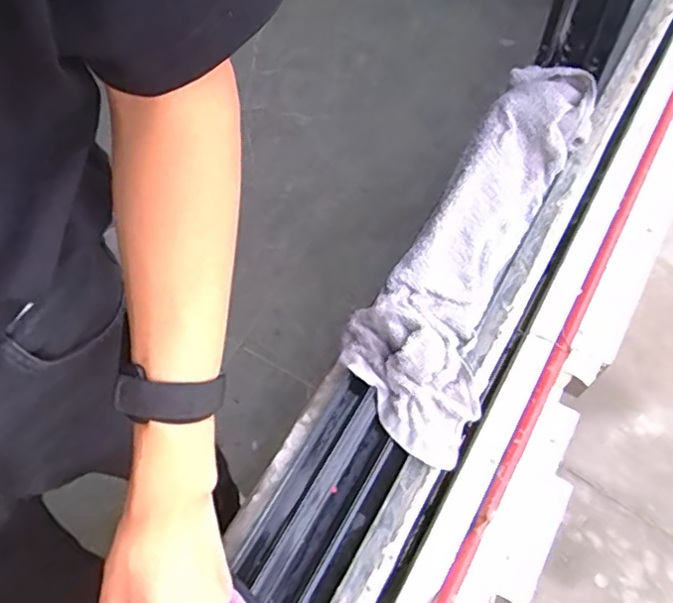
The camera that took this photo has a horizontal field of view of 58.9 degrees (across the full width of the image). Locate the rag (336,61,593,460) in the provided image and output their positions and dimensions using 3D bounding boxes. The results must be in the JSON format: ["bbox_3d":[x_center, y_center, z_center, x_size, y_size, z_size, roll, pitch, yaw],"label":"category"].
[{"bbox_3d":[0.136,-0.062,0.584,0.118,0.086,0.425,24,65,13],"label":"rag"}]

